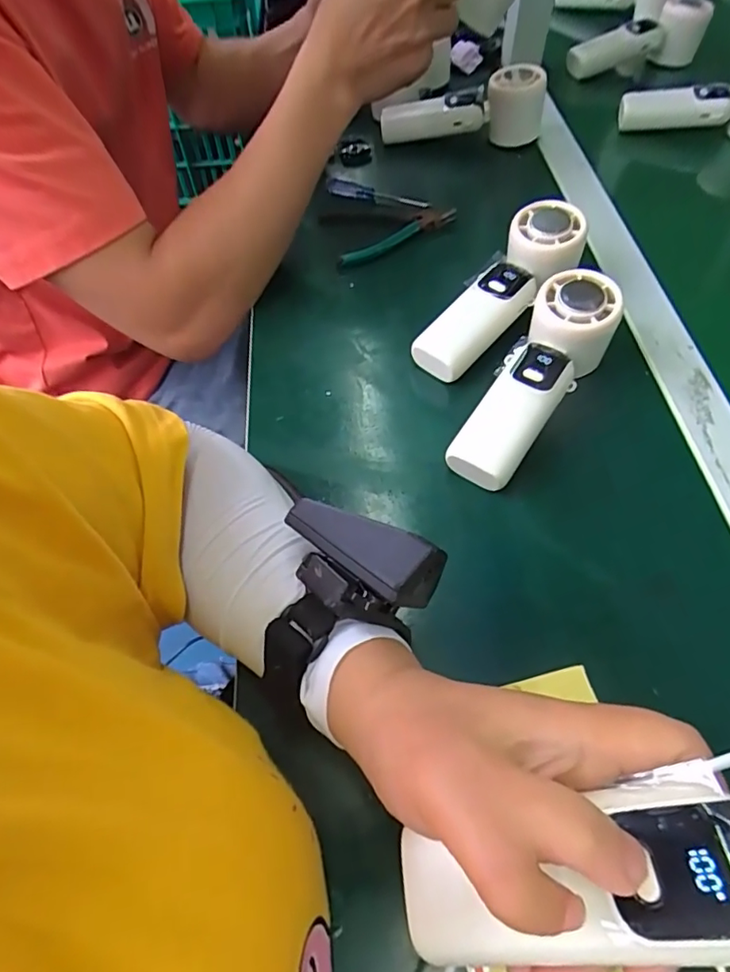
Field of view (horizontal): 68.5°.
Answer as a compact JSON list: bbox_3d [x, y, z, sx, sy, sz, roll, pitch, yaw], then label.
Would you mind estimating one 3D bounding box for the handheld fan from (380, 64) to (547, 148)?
[{"bbox_3d":[0.097,-0.397,0.559,0.164,0.066,0.061,-10,58,-3],"label":"handheld fan"}]

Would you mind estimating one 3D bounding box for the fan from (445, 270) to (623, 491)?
[{"bbox_3d":[0.115,-0.070,0.362,0.053,0.048,0.165,31,78,20],"label":"fan"}]

